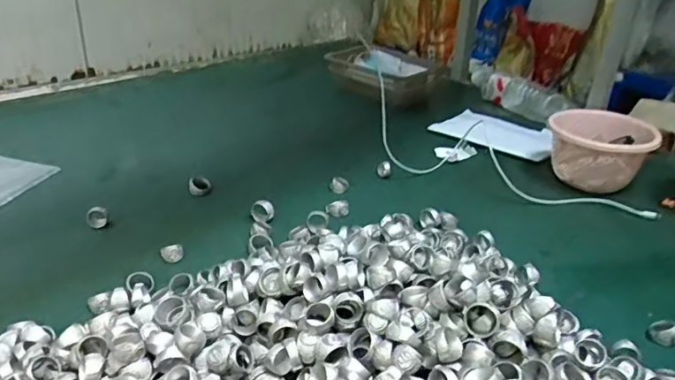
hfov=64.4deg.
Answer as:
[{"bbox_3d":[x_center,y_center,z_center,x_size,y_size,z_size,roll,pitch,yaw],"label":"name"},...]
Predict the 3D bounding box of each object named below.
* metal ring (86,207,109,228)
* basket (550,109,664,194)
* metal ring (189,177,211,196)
[{"bbox_3d":[-0.297,0.033,0.662,0.025,0.023,0.025,-6,30,-23],"label":"metal ring"},{"bbox_3d":[0.415,-0.058,0.863,0.152,0.113,0.187,18,30,20],"label":"basket"},{"bbox_3d":[-0.192,-0.004,0.748,0.028,0.022,0.028,5,28,-3],"label":"metal ring"}]

